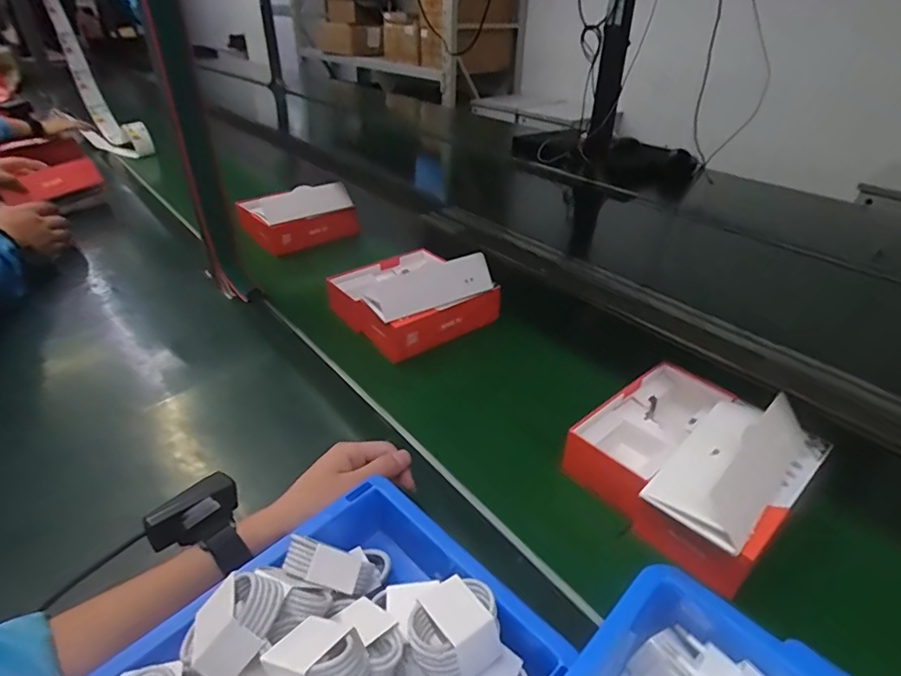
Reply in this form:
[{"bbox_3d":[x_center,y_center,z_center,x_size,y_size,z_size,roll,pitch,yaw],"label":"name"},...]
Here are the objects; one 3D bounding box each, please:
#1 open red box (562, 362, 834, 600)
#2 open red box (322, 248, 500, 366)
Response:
[{"bbox_3d":[0.228,0.103,0.495,0.196,0.085,0.183,-25,41,-35],"label":"open red box"},{"bbox_3d":[-0.062,-0.070,0.742,0.197,0.110,0.197,-24,41,-34],"label":"open red box"}]

